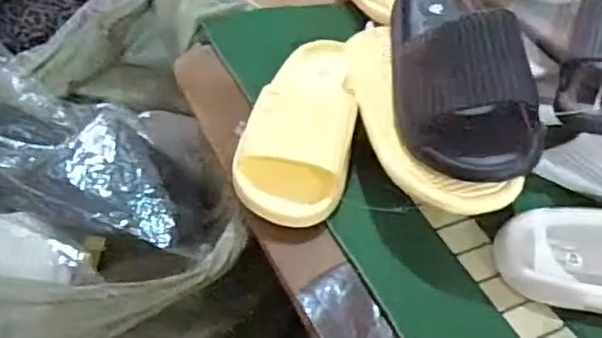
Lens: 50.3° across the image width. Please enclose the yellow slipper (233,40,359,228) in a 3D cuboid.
[{"bbox_3d":[0.001,-0.037,0.612,0.100,0.067,0.197,9,43,7],"label":"yellow slipper"}]

